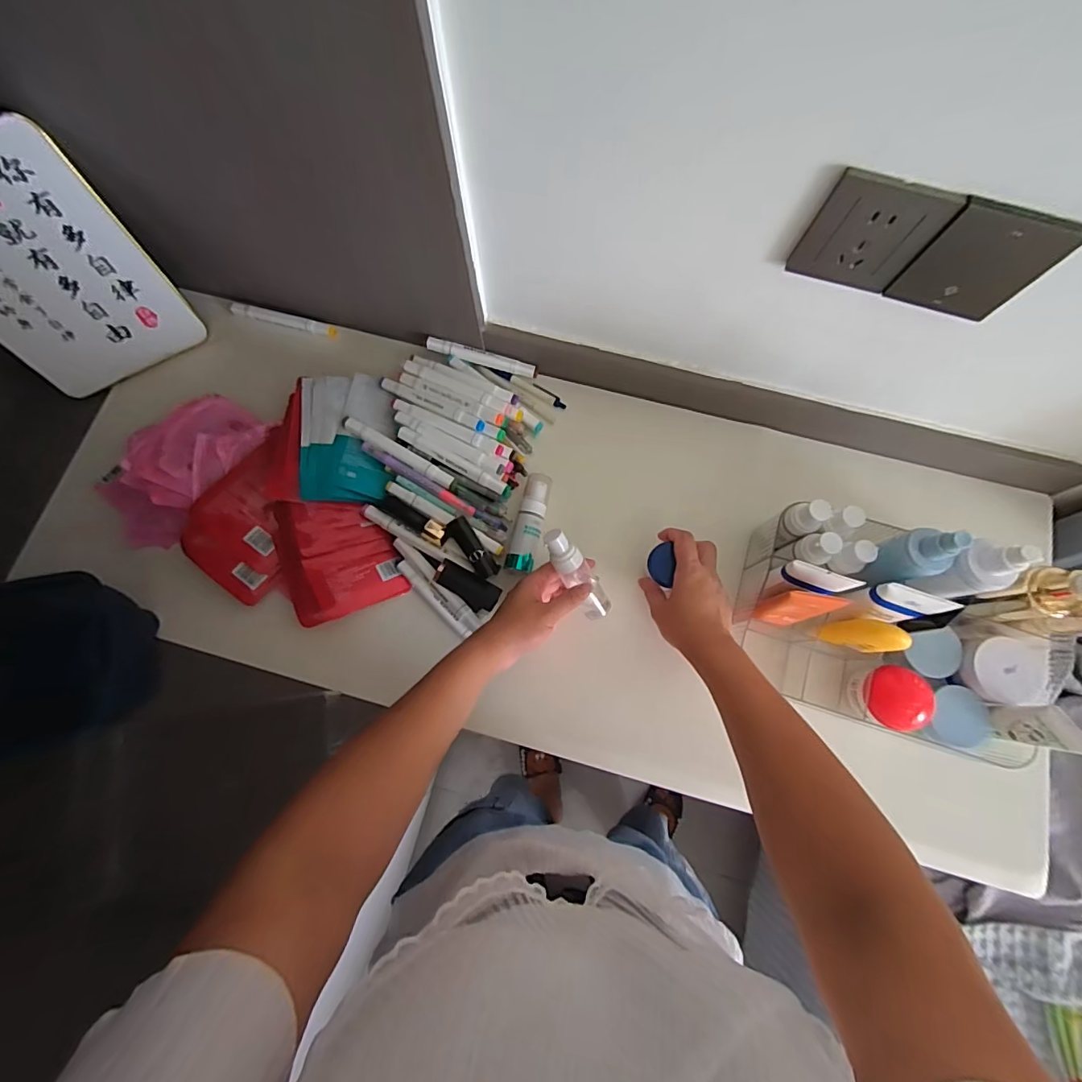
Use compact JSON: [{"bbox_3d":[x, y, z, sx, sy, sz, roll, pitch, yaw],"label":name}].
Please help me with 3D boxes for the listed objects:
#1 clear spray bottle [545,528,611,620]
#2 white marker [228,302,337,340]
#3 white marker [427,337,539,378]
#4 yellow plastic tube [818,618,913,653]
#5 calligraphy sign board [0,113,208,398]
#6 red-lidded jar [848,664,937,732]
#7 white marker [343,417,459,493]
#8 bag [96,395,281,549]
[{"bbox_3d":[0.042,0.038,0.516,0.032,0.024,0.124,-41,124,-9],"label":"clear spray bottle"},{"bbox_3d":[-0.348,-0.298,0.659,0.144,0.015,0.017,13,76,4],"label":"white marker"},{"bbox_3d":[-0.075,-0.237,0.631,0.143,0.019,0.018,14,76,4],"label":"white marker"},{"bbox_3d":[0.322,0.094,0.486,0.031,0.080,0.027,21,74,-30],"label":"yellow plastic tube"},{"bbox_3d":[-0.539,-0.293,0.544,0.183,0.244,0.017,-32,59,-9],"label":"calligraphy sign board"},{"bbox_3d":[0.368,0.164,0.515,0.059,0.050,0.061,0,76,0],"label":"red-lidded jar"},{"bbox_3d":[-0.163,-0.102,0.564,0.148,0.014,0.020,30,78,7],"label":"white marker"},{"bbox_3d":[-0.443,-0.090,0.590,0.153,0.057,0.203,28,77,7],"label":"bag"}]

